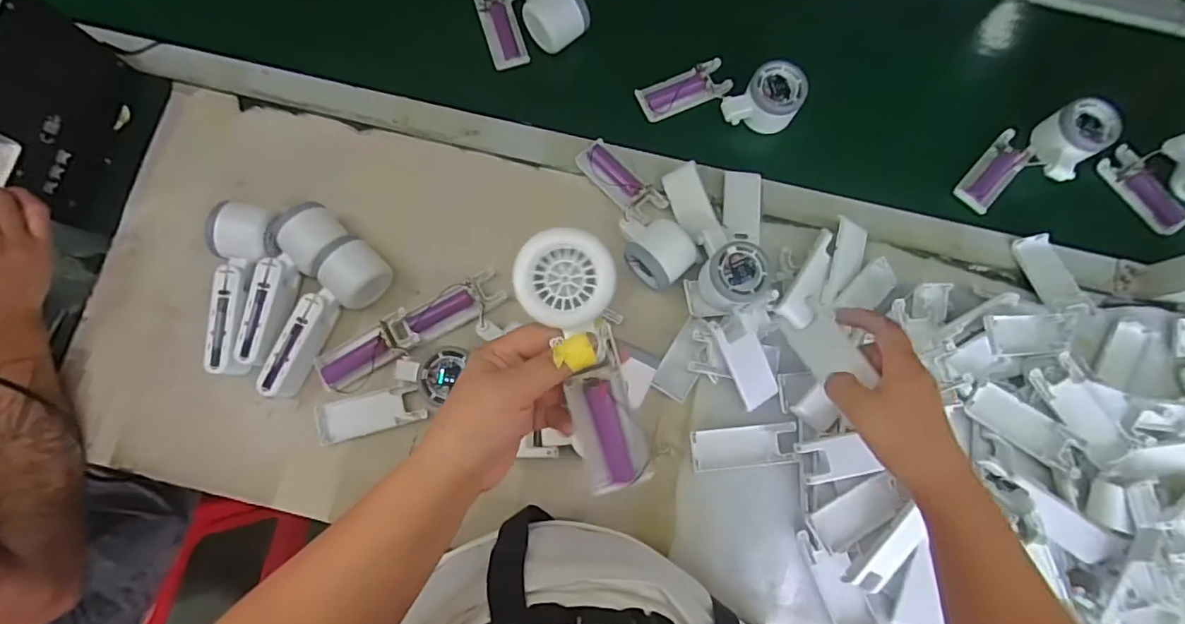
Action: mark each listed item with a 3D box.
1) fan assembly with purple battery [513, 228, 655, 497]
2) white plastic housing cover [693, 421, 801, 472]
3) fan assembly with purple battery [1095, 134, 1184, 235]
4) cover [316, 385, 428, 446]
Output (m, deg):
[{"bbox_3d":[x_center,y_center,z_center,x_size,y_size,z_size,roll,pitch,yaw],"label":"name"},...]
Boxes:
[{"bbox_3d":[-0.004,0.033,0.344,0.053,0.025,0.167,-14,112,-3],"label":"fan assembly with purple battery"},{"bbox_3d":[0.148,0.132,0.552,0.101,0.009,0.039,-5,80,-1],"label":"white plastic housing cover"},{"bbox_3d":[0.626,-0.151,0.596,0.080,0.058,0.102,-38,83,-7],"label":"fan assembly with purple battery"},{"bbox_3d":[-0.219,0.100,0.558,0.104,0.016,0.038,-14,81,-3],"label":"cover"}]

